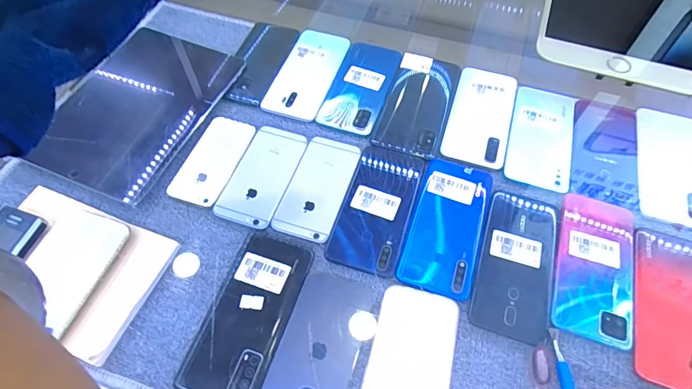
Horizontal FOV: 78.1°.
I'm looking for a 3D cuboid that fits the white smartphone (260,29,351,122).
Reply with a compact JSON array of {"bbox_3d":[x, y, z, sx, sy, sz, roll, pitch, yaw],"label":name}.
[{"bbox_3d":[-0.052,-0.171,0.589,0.076,0.006,0.164,17,59,10],"label":"white smartphone"}]

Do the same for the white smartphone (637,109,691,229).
[{"bbox_3d":[0.389,-0.036,0.506,0.075,0.005,0.168,15,59,9],"label":"white smartphone"}]

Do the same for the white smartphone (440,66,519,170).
[{"bbox_3d":[0.175,-0.105,0.547,0.076,0.004,0.160,16,59,10],"label":"white smartphone"}]

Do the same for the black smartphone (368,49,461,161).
[{"bbox_3d":[0.095,-0.121,0.559,0.080,0.009,0.173,17,59,10],"label":"black smartphone"}]

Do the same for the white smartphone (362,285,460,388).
[{"bbox_3d":[0.057,0.157,0.385,0.073,0.004,0.148,13,59,8],"label":"white smartphone"}]

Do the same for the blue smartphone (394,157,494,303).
[{"bbox_3d":[0.111,0.031,0.466,0.076,0.008,0.162,17,59,10],"label":"blue smartphone"}]

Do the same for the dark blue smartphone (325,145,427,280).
[{"bbox_3d":[0.037,0.011,0.476,0.075,0.005,0.154,16,59,10],"label":"dark blue smartphone"}]

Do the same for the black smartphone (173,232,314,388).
[{"bbox_3d":[-0.092,0.114,0.412,0.075,0.008,0.165,16,59,10],"label":"black smartphone"}]

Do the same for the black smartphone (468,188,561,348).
[{"bbox_3d":[0.177,0.069,0.442,0.073,0.009,0.156,16,59,10],"label":"black smartphone"}]

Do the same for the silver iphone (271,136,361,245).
[{"bbox_3d":[-0.031,-0.012,0.491,0.065,0.004,0.134,17,59,10],"label":"silver iphone"}]

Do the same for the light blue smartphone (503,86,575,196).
[{"bbox_3d":[0.243,-0.075,0.529,0.074,0.004,0.154,16,59,10],"label":"light blue smartphone"}]

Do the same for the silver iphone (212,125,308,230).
[{"bbox_3d":[-0.097,-0.024,0.503,0.066,0.008,0.134,17,59,10],"label":"silver iphone"}]

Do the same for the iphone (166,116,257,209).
[{"bbox_3d":[-0.160,-0.043,0.509,0.061,0.010,0.121,17,59,10],"label":"iphone"}]

